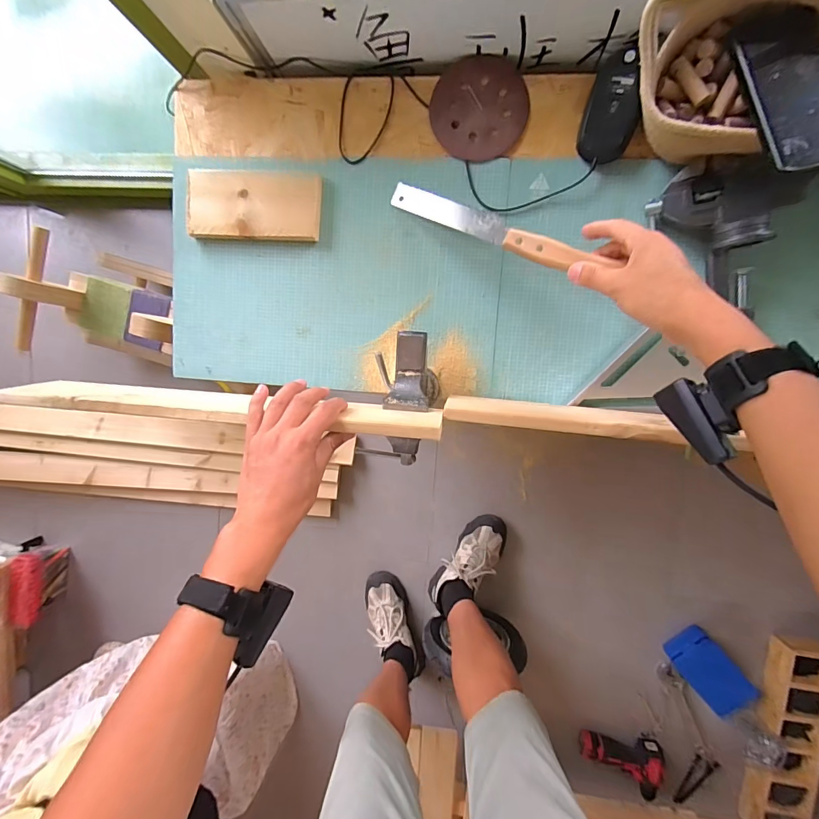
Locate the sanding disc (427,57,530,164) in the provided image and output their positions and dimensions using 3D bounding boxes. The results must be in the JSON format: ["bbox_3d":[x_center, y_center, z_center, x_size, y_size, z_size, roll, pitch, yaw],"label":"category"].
[{"bbox_3d":[0.084,-0.367,0.513,0.114,0.005,0.119,4,97,6],"label":"sanding disc"}]

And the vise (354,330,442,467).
[{"bbox_3d":[-0.006,-0.015,0.517,0.079,0.093,0.157,5,97,6],"label":"vise"}]

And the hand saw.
[{"bbox_3d":[0.089,-0.209,0.485,0.265,0.019,0.031,33,97,25],"label":"hand saw"}]

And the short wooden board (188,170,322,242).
[{"bbox_3d":[-0.203,-0.267,0.553,0.177,0.019,0.085,5,97,6],"label":"short wooden board"}]

